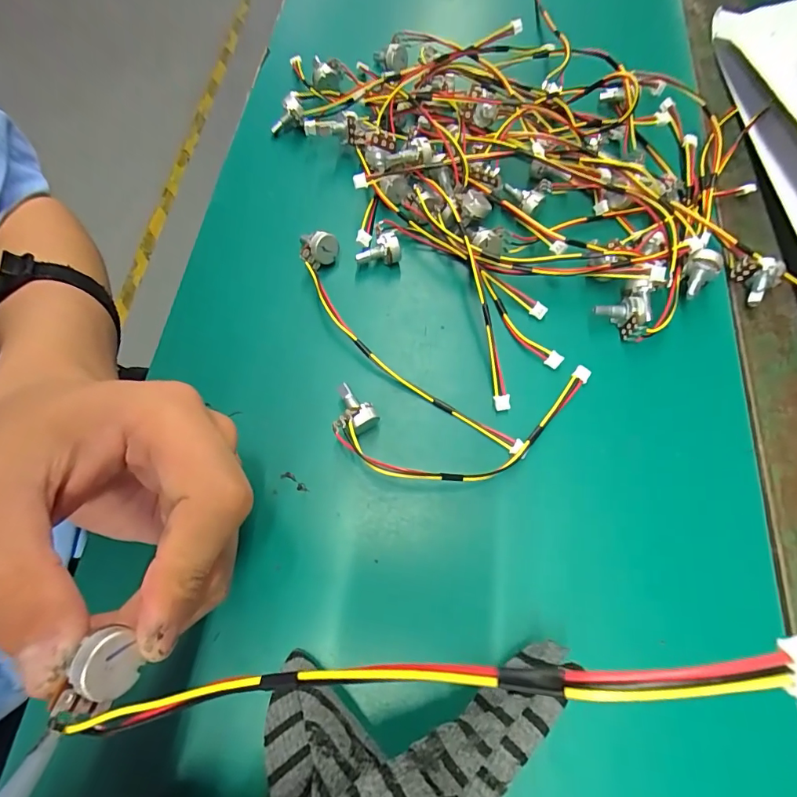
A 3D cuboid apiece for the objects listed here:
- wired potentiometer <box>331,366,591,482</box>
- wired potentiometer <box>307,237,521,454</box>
[{"bbox_3d":[0.035,0.013,0.206,0.125,0.024,0.049,-8,68,-1],"label":"wired potentiometer"},{"bbox_3d":[-0.005,-0.029,0.227,0.029,0.017,0.165,-38,72,-12],"label":"wired potentiometer"}]

